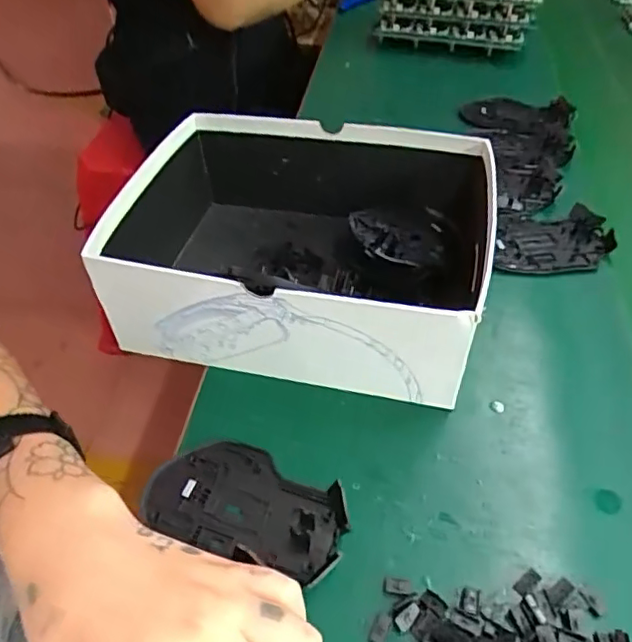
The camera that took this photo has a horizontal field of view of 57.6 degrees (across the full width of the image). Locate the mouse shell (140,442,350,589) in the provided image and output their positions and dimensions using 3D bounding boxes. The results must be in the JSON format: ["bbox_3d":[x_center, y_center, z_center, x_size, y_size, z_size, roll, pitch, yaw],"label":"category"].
[{"bbox_3d":[-0.040,0.102,0.328,0.115,0.020,0.061,17,49,14],"label":"mouse shell"}]

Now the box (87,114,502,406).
[{"bbox_3d":[-0.016,-0.062,0.423,0.265,0.086,0.195,11,48,9],"label":"box"}]

